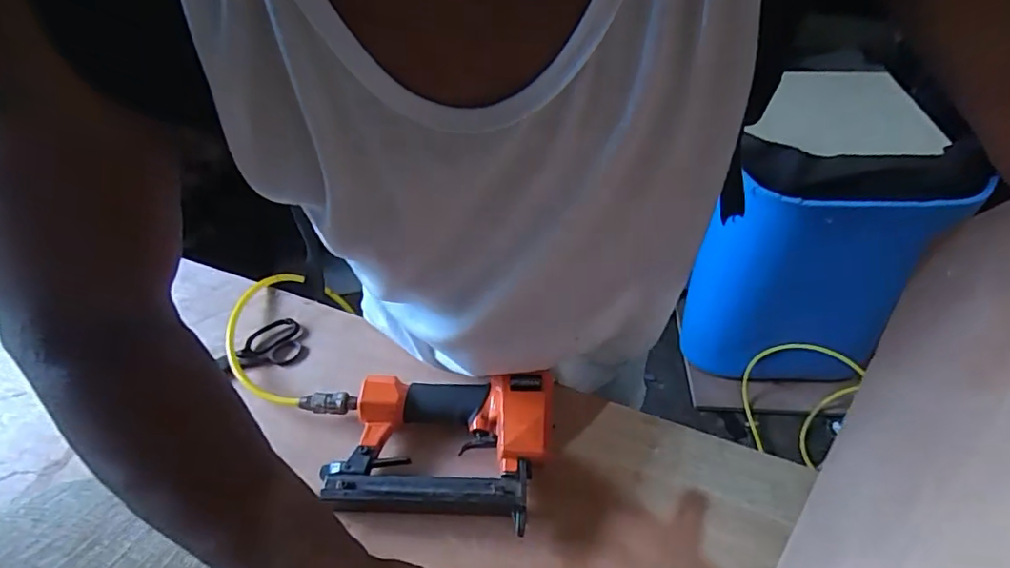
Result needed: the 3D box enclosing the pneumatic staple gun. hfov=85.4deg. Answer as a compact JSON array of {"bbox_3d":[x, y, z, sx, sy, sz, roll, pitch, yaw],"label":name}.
[{"bbox_3d":[-0.080,0.151,0.531,0.238,0.064,0.131,5,47,6],"label":"pneumatic staple gun"}]

